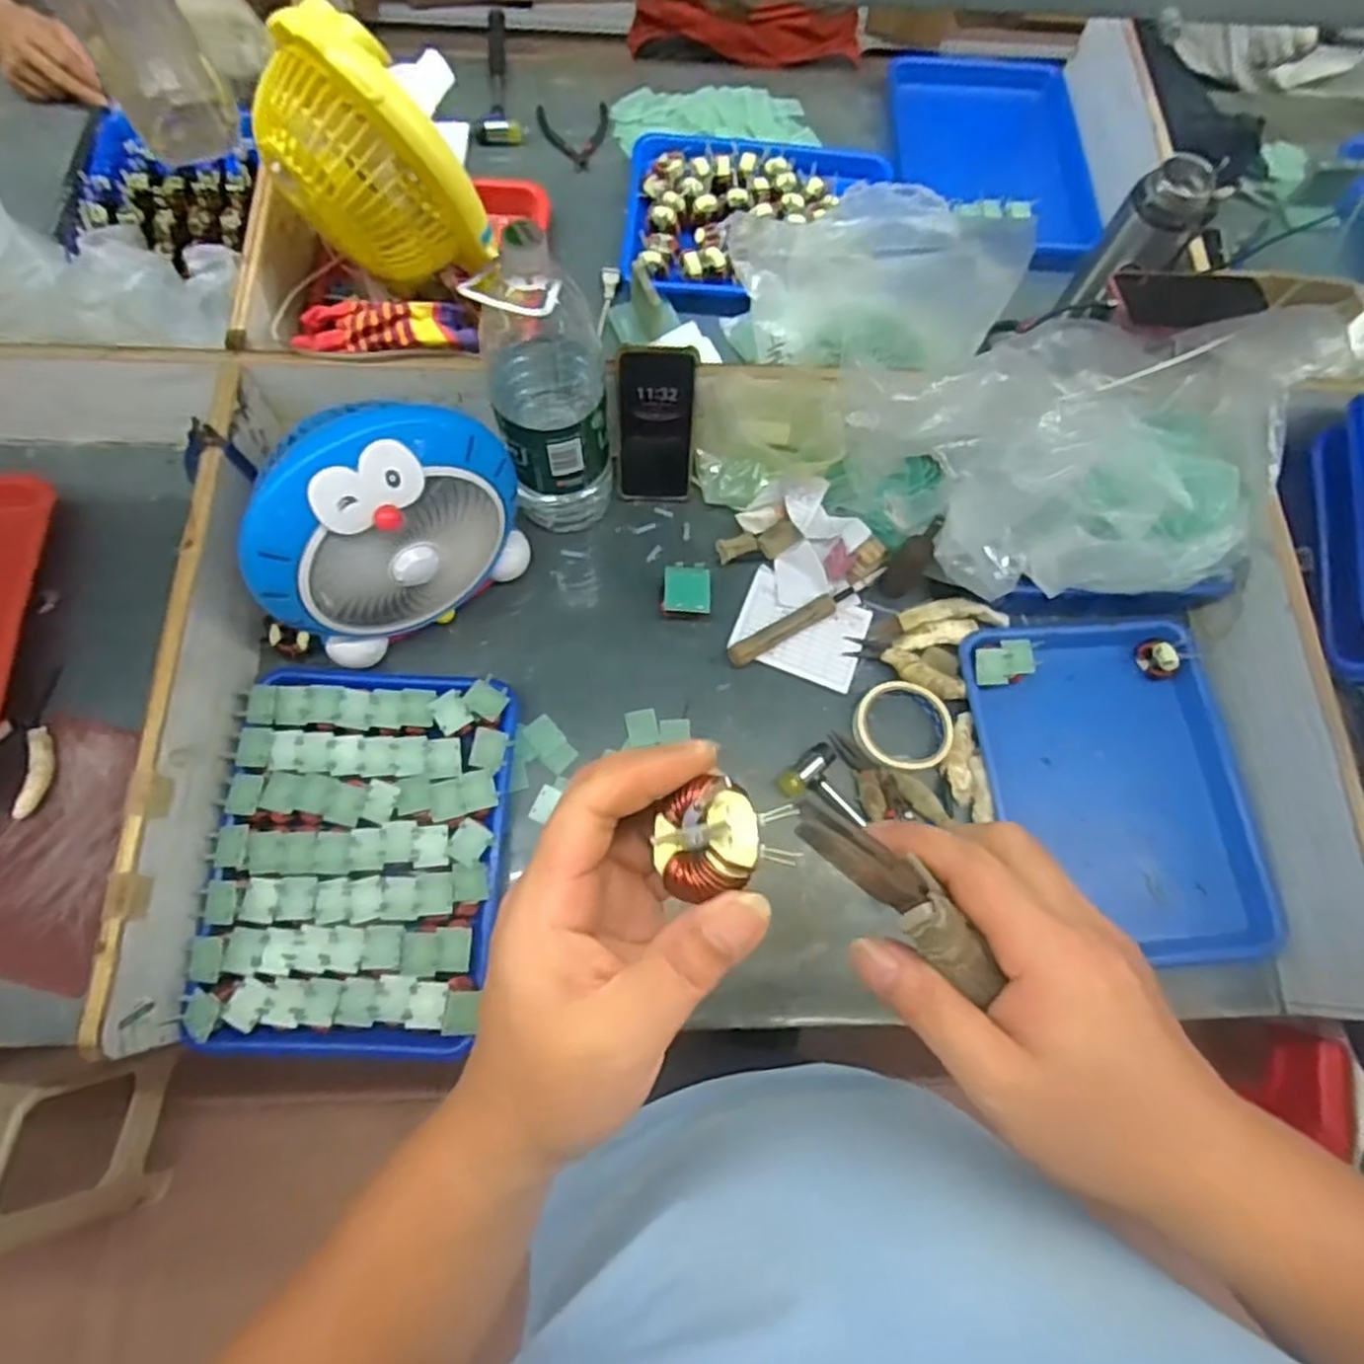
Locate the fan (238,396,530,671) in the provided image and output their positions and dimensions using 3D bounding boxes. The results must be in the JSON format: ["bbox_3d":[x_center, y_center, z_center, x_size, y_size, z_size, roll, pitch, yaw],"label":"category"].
[{"bbox_3d":[-0.260,-0.135,0.687,0.221,0.239,0.113,-32,76,-12],"label":"fan"}]

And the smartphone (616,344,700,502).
[{"bbox_3d":[-0.027,-0.258,0.783,0.078,0.171,0.019,-2,49,-3],"label":"smartphone"}]

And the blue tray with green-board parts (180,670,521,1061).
[{"bbox_3d":[-0.286,0.155,0.689,0.253,0.051,0.328,0,72,-3],"label":"blue tray with green-board parts"}]

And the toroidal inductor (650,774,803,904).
[{"bbox_3d":[0.013,0.052,0.260,0.047,0.021,0.034,-24,69,16],"label":"toroidal inductor"}]

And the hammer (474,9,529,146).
[{"bbox_3d":[-0.252,-0.820,1.016,0.064,0.026,0.269,-8,72,-5],"label":"hammer"}]

